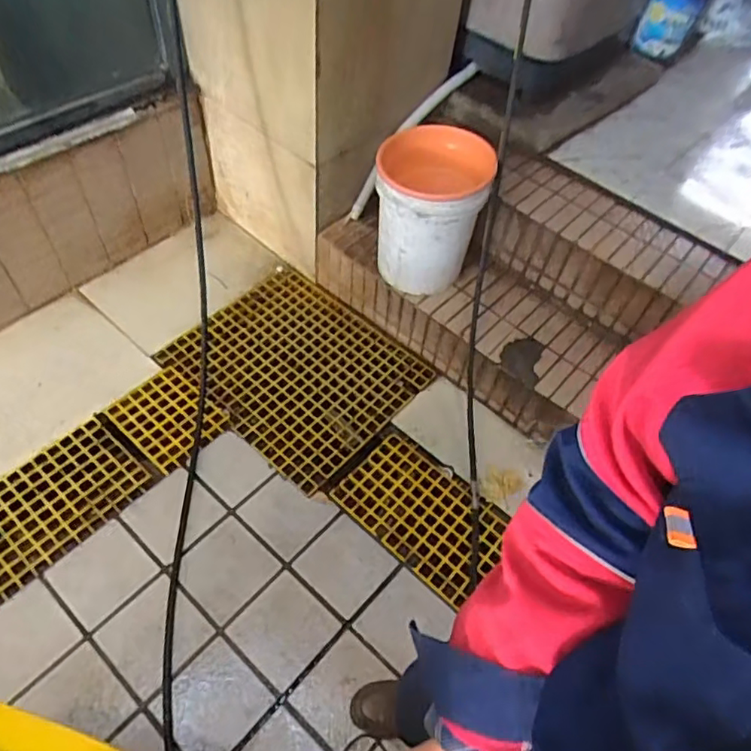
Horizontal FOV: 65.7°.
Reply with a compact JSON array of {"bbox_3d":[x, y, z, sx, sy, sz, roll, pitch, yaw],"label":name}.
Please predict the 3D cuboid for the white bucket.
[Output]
[{"bbox_3d":[0.147,-0.446,1.657,0.299,0.394,0.283,11,53,3],"label":"white bucket"}]

